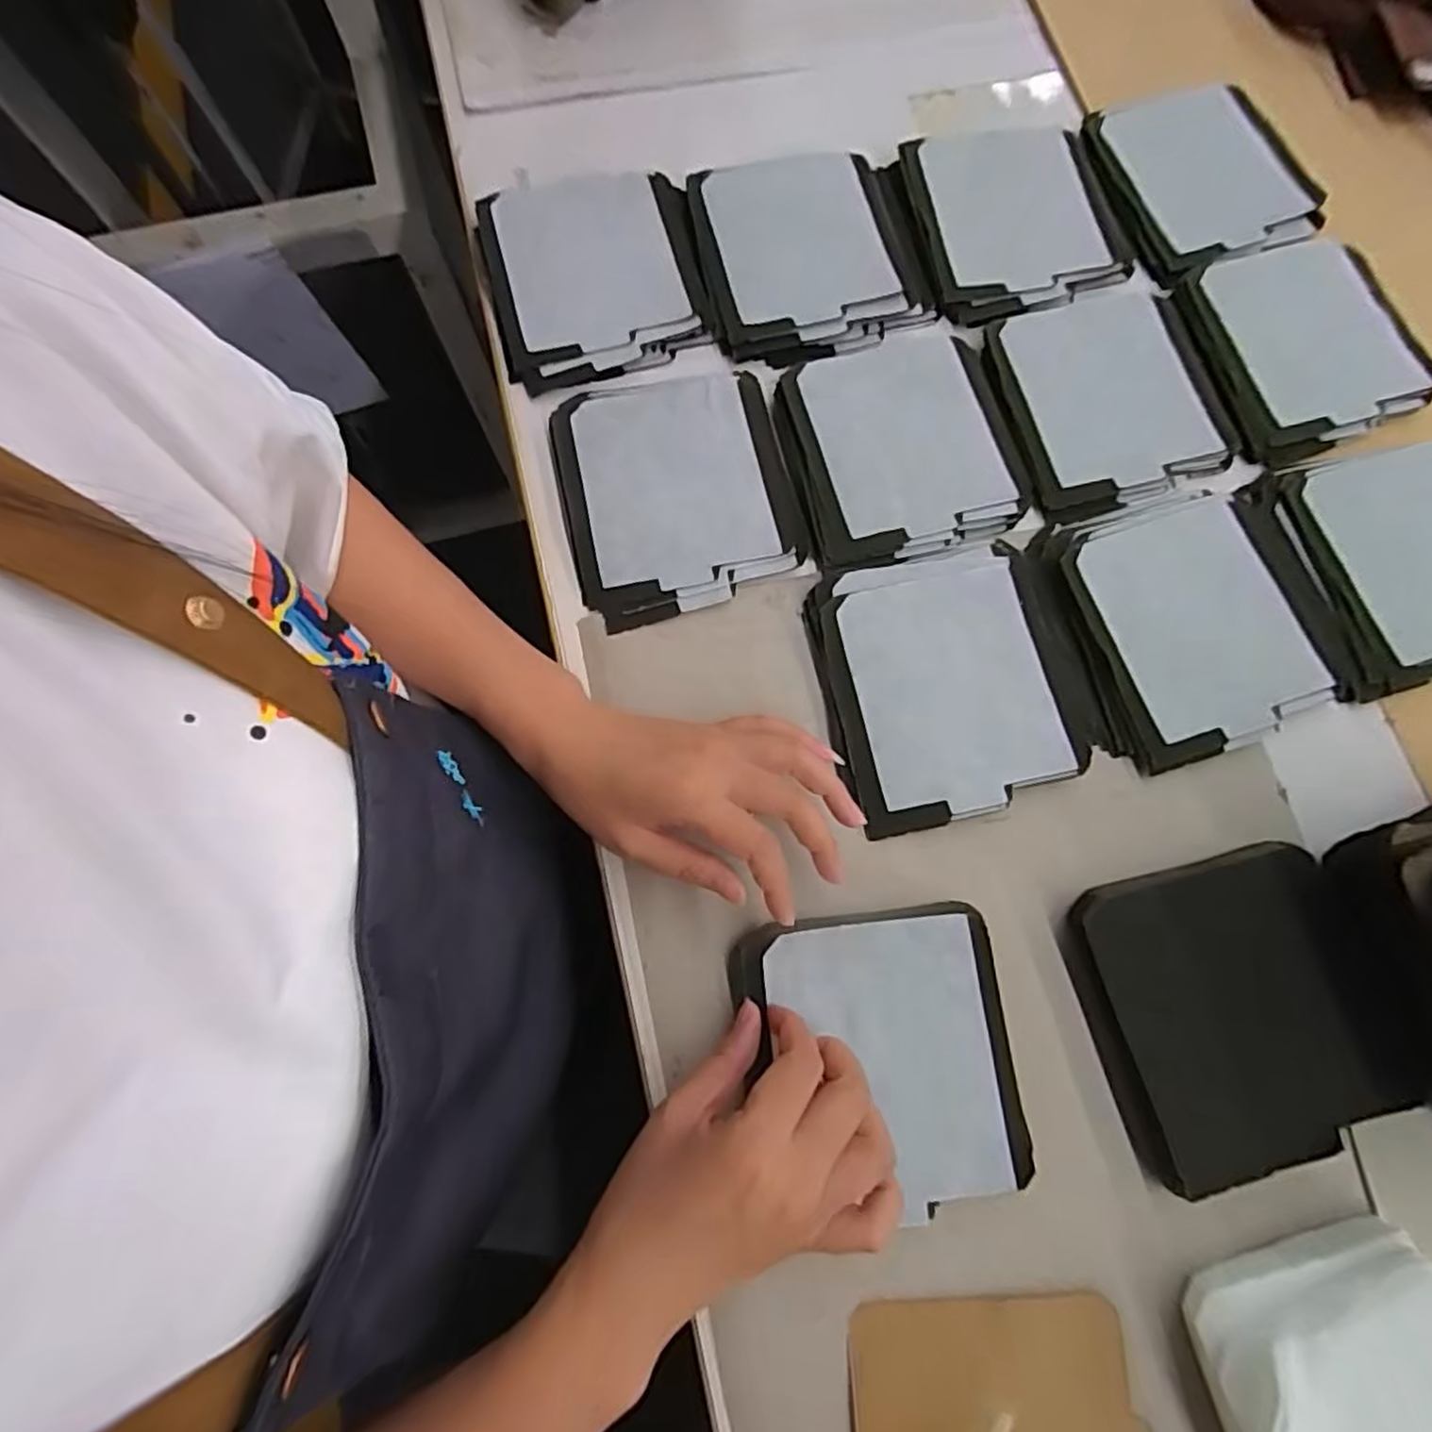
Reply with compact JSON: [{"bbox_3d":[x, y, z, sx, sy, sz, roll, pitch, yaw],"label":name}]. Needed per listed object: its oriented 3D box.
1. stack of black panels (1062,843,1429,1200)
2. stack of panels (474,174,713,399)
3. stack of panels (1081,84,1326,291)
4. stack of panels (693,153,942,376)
[{"bbox_3d":[0.259,0.146,0.351,0.128,0.024,0.136,-13,76,-4],"label":"stack of black panels"},{"bbox_3d":[-0.079,-0.287,0.456,0.134,0.012,0.147,-11,76,-4],"label":"stack of panels"},{"bbox_3d":[0.336,-0.378,0.484,0.136,0.018,0.139,-21,77,-6],"label":"stack of panels"},{"bbox_3d":[0.065,-0.311,0.467,0.144,0.015,0.151,-10,76,-3],"label":"stack of panels"}]

